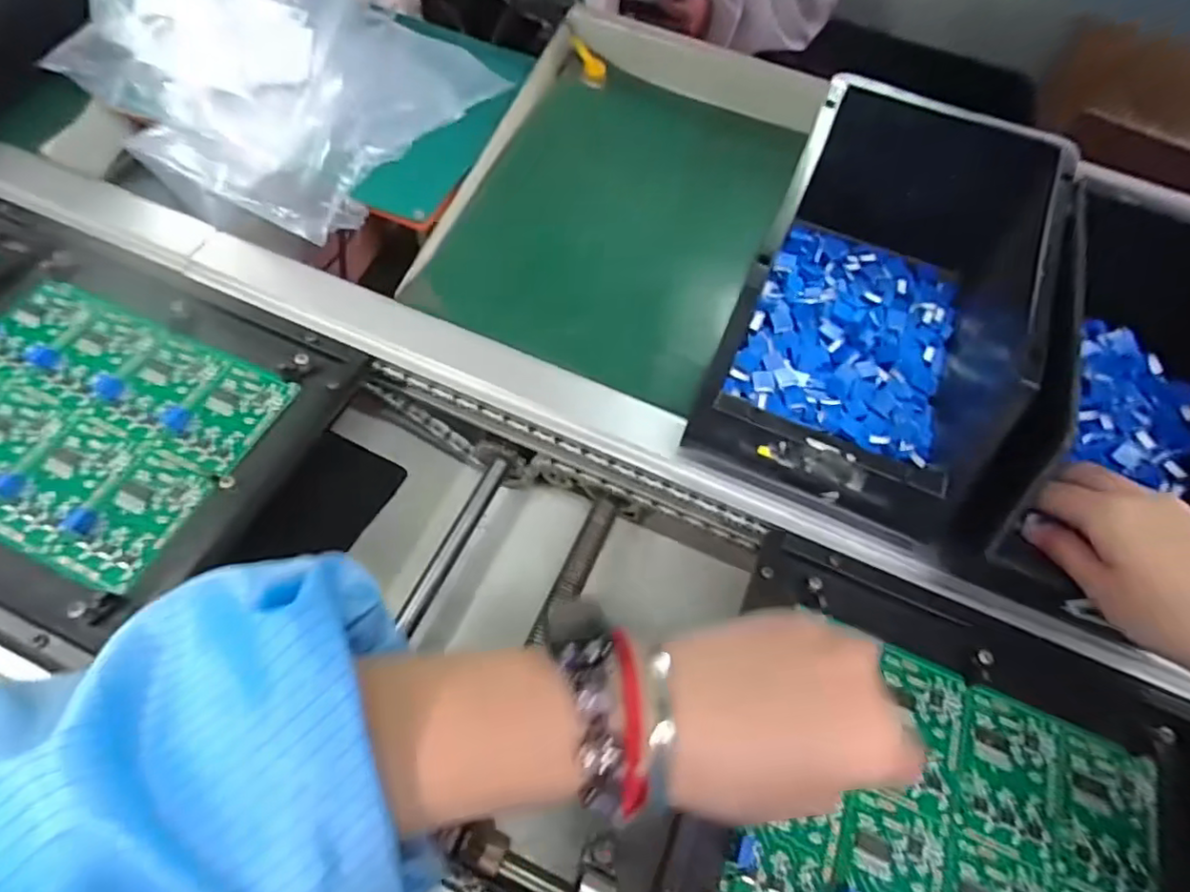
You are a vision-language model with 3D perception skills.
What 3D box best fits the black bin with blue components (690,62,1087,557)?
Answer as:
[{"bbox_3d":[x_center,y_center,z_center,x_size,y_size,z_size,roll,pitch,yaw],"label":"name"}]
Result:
[{"bbox_3d":[0.173,-0.080,0.392,0.156,0.132,0.242,23,61,9],"label":"black bin with blue components"}]

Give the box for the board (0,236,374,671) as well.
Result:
[{"bbox_3d":[-0.311,-0.015,0.386,0.253,0.014,0.226,22,61,8],"label":"board"}]

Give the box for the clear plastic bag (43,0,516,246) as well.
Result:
[{"bbox_3d":[-0.258,-0.317,0.516,0.319,0.080,0.253,31,63,13],"label":"clear plastic bag"}]

